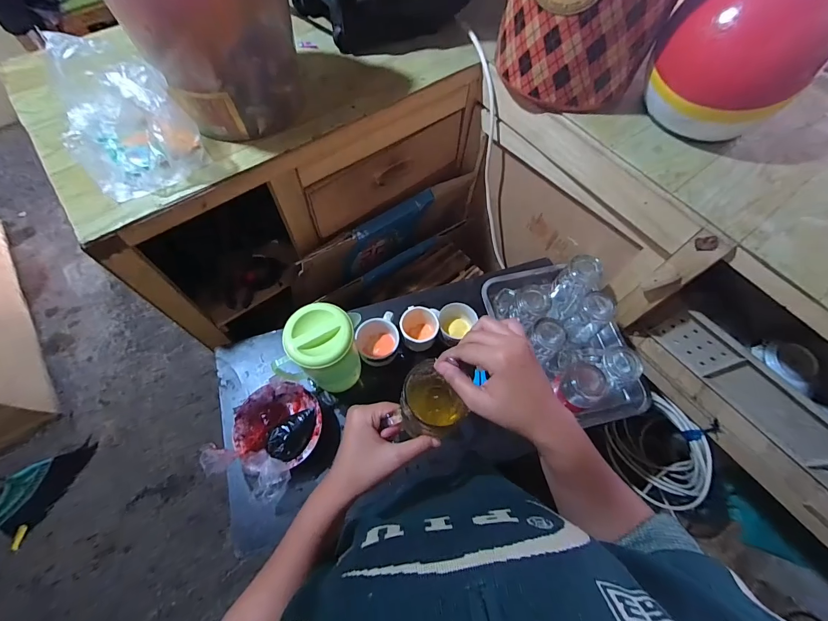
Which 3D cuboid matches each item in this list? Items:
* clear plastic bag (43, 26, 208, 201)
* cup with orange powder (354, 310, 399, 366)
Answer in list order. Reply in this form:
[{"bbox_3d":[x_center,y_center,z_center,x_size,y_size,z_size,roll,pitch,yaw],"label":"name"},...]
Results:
[{"bbox_3d":[-0.445,-0.289,0.545,0.163,0.136,0.203,-41,72,-18],"label":"clear plastic bag"},{"bbox_3d":[-0.075,0.064,0.753,0.085,0.084,0.092,0,65,-1],"label":"cup with orange powder"}]

